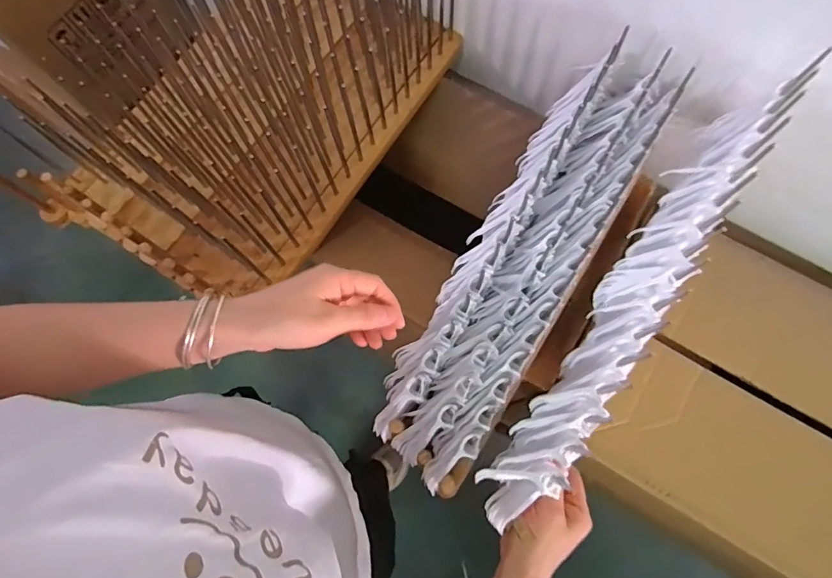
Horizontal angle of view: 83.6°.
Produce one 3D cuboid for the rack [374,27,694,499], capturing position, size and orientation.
[{"bbox_3d":[0.120,-0.047,0.481,0.118,0.067,0.492,32,75,10],"label":"rack"}]

